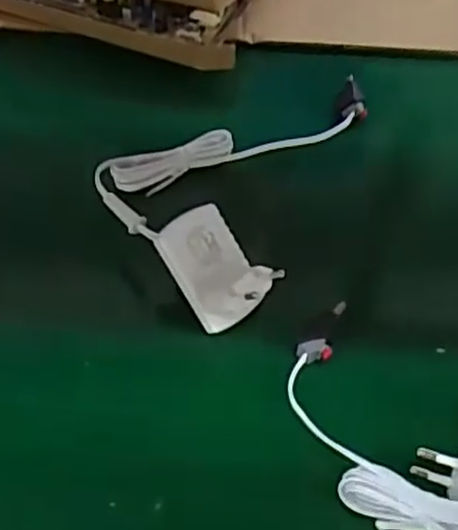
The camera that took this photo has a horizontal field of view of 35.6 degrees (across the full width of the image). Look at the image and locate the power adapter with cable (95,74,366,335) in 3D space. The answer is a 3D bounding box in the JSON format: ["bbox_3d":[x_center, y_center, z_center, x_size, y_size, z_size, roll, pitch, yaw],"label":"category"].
[{"bbox_3d":[0.000,-0.068,0.428,0.119,0.046,0.229,20,52,11],"label":"power adapter with cable"}]

